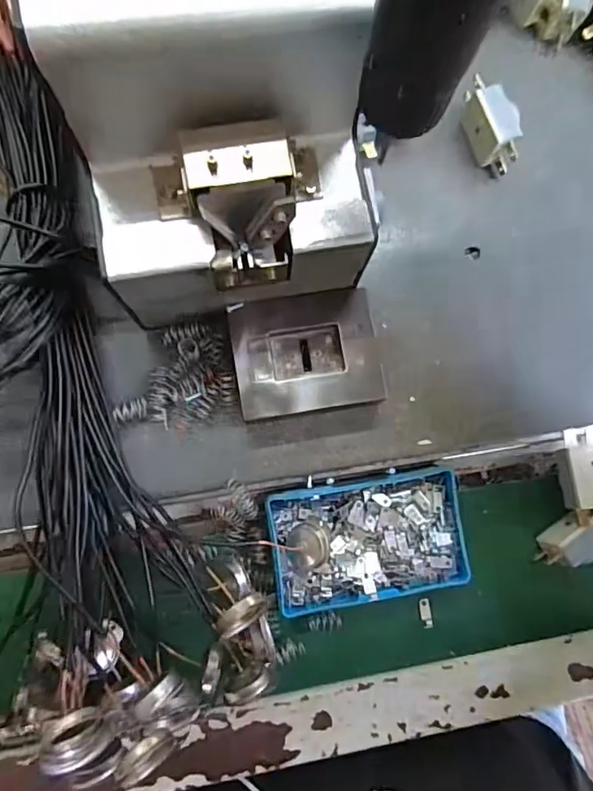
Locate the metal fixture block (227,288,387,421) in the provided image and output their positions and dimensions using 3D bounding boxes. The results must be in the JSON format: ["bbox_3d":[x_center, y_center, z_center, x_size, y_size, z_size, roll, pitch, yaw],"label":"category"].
[{"bbox_3d":[0.005,-0.023,0.298,0.078,0.025,0.066,-8,83,-6],"label":"metal fixture block"}]

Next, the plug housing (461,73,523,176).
[{"bbox_3d":[0.123,-0.170,0.326,0.021,0.026,0.054,-20,85,-7],"label":"plug housing"}]

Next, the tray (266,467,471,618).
[{"bbox_3d":[0.043,0.086,0.313,0.113,0.023,0.069,-9,83,-6],"label":"tray"}]

